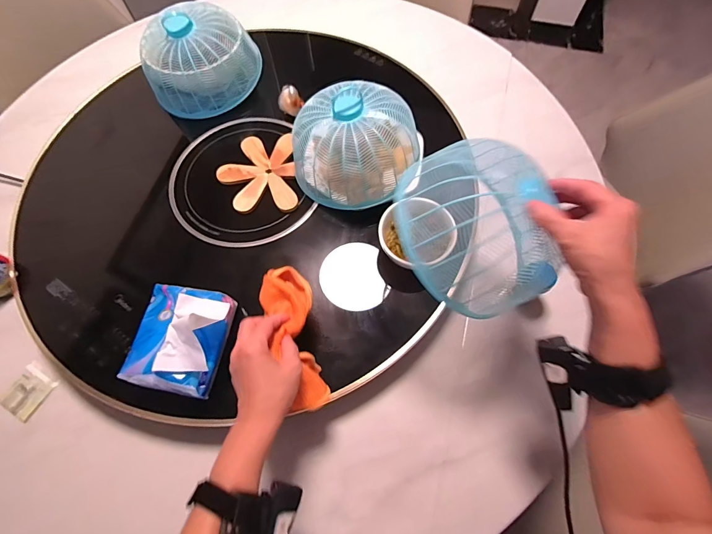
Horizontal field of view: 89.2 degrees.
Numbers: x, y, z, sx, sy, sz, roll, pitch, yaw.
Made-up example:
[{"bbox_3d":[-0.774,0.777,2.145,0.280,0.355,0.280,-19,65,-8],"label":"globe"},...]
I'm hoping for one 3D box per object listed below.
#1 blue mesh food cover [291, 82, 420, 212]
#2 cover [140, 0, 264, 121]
[{"bbox_3d":[-0.006,-0.200,0.571,0.193,0.112,0.194,32,71,14],"label":"blue mesh food cover"},{"bbox_3d":[-0.288,-0.391,0.661,0.204,0.114,0.181,-23,68,-9],"label":"cover"}]

